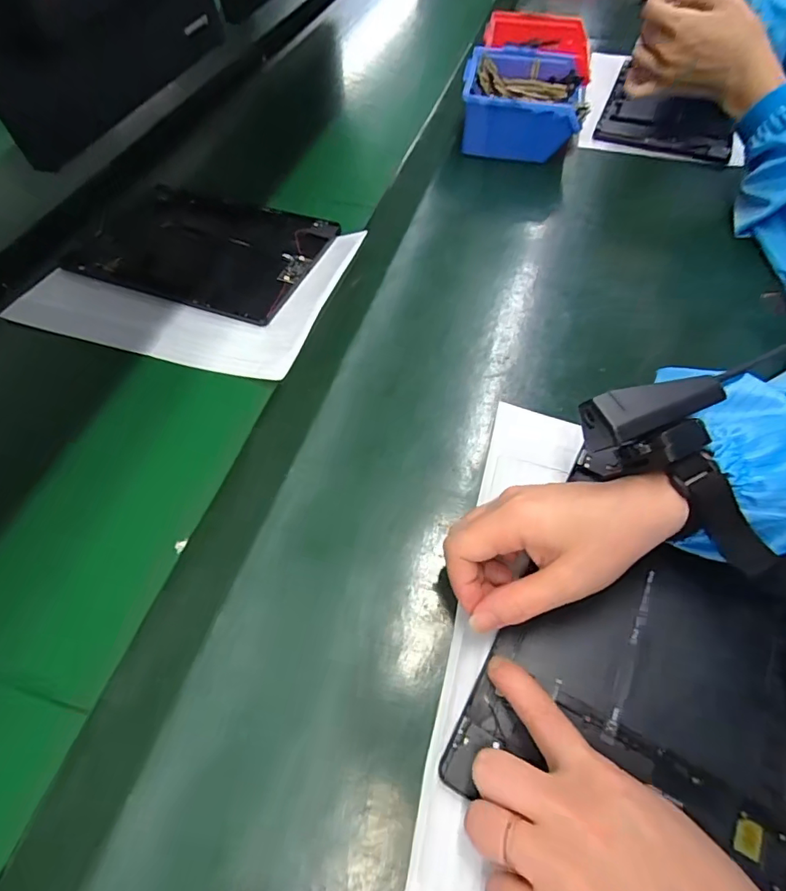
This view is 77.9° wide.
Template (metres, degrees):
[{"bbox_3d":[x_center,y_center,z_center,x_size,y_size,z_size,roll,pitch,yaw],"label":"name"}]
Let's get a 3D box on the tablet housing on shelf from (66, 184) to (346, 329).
[{"bbox_3d":[-0.192,-0.202,0.488,0.239,0.007,0.153,19,60,13],"label":"tablet housing on shelf"}]

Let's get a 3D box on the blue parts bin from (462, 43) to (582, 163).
[{"bbox_3d":[0.136,-0.361,0.526,0.121,0.077,0.107,10,57,8],"label":"blue parts bin"}]

